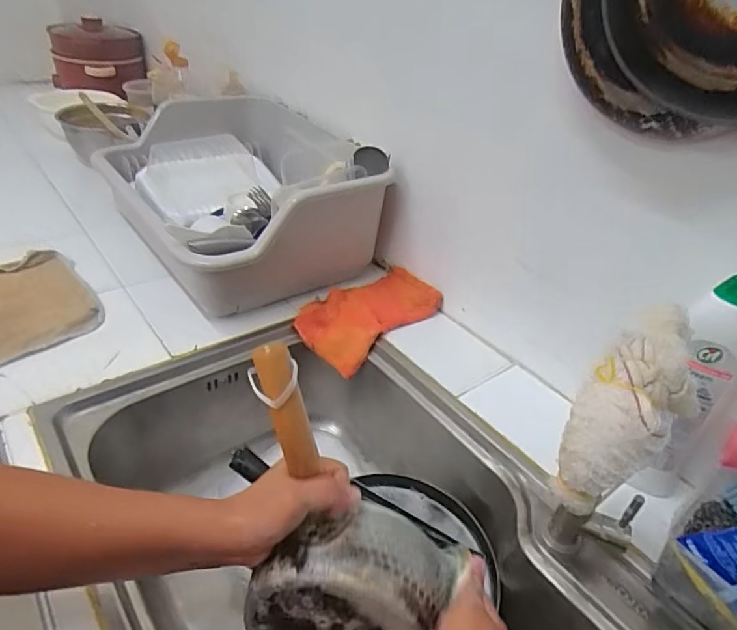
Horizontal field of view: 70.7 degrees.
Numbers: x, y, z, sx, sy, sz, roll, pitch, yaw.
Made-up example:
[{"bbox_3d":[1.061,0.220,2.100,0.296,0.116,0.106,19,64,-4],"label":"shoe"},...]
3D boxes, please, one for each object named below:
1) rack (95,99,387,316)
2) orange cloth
[{"bbox_3d":[-0.240,-0.222,0.905,0.336,0.187,0.537,-19,44,-30],"label":"rack"},{"bbox_3d":[-0.001,0.003,0.812,0.215,0.059,0.124,-24,47,-35],"label":"orange cloth"}]

